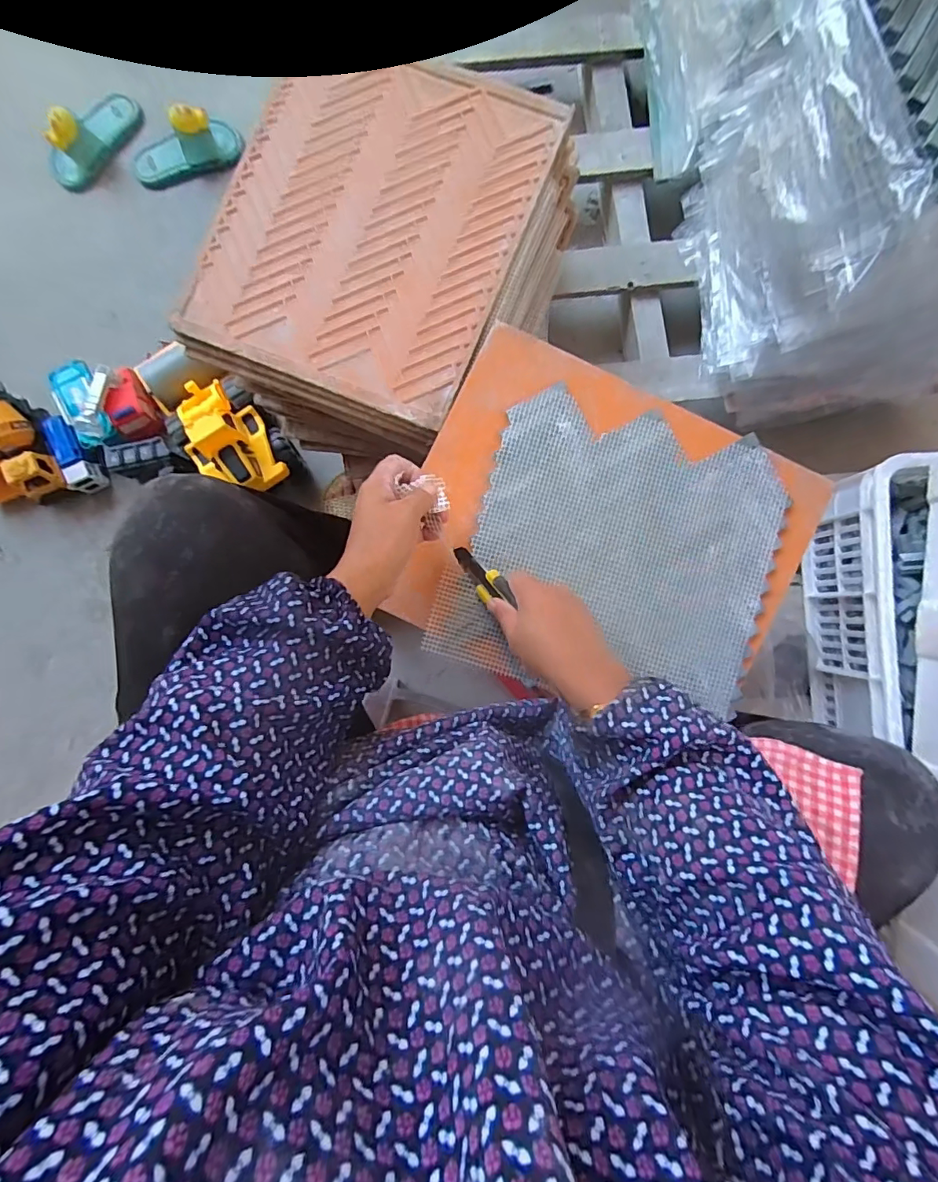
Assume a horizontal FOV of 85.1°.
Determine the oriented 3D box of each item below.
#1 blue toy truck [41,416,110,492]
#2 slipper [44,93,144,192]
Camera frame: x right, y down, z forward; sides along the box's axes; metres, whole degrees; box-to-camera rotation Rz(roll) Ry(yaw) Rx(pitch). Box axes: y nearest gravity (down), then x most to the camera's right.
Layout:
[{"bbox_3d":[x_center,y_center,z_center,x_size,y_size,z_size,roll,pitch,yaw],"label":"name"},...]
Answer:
[{"bbox_3d":[-0.546,-0.189,0.704,0.040,0.032,0.107,-23,107,-2],"label":"blue toy truck"},{"bbox_3d":[-0.539,-0.652,0.720,0.051,0.061,0.161,37,87,1],"label":"slipper"}]

